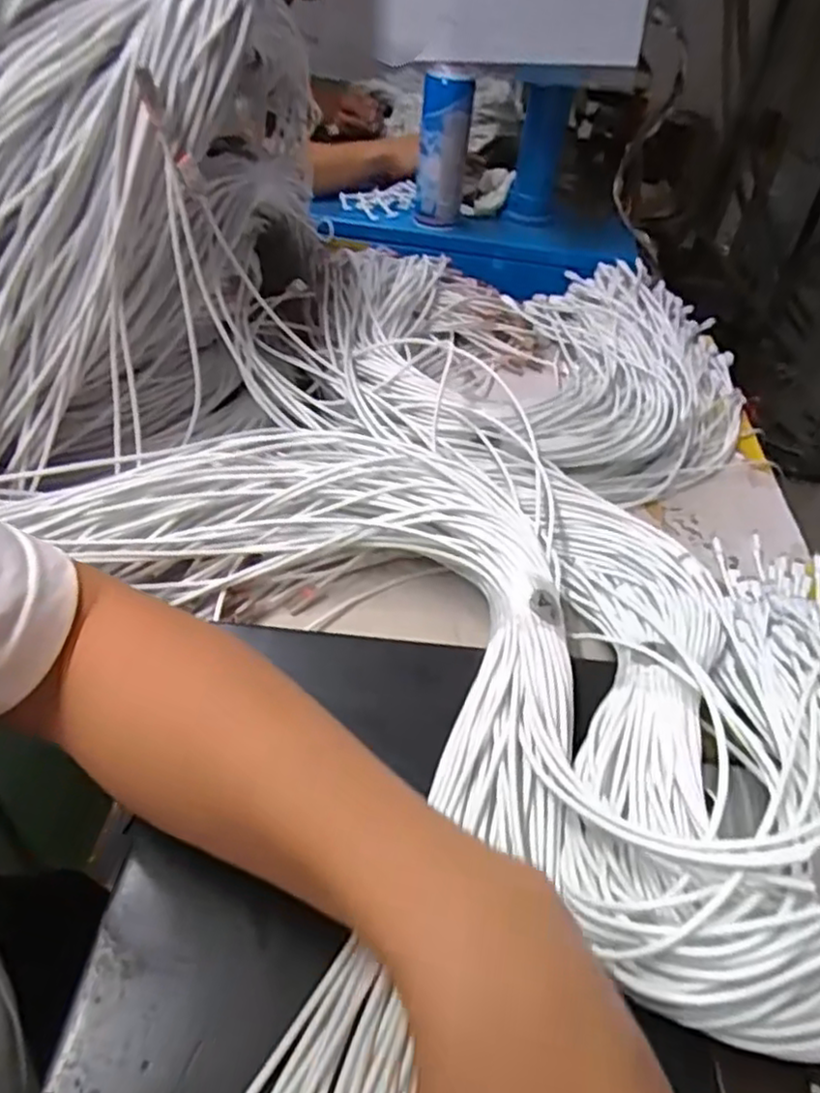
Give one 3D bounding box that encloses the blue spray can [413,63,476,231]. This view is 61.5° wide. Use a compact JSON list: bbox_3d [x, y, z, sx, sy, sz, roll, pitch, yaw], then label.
[{"bbox_3d":[0.041,-0.497,0.871,0.070,0.169,0.053,1,41,2],"label":"blue spray can"}]

